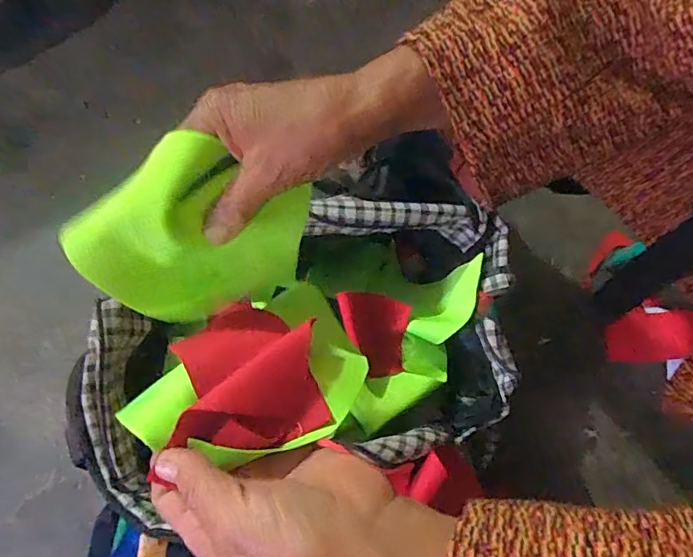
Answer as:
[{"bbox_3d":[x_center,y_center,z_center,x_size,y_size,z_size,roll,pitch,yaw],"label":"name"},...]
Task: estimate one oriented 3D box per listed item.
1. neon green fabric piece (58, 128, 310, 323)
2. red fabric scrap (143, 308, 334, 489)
[{"bbox_3d":[-0.088,-0.027,0.302,0.128,0.087,0.070,-15,74,-5],"label":"neon green fabric piece"},{"bbox_3d":[-0.052,0.048,0.277,0.073,0.040,0.077,-8,73,-3],"label":"red fabric scrap"}]

